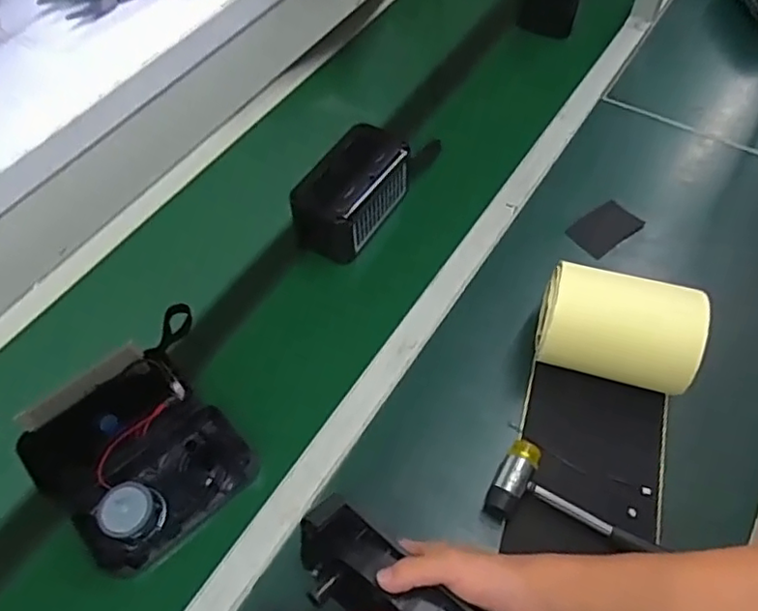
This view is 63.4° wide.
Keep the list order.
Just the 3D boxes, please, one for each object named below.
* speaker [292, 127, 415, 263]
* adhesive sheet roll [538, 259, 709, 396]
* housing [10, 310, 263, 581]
[{"bbox_3d":[-0.033,-0.149,0.834,0.100,0.086,0.201,25,61,17],"label":"speaker"},{"bbox_3d":[0.267,0.027,0.695,0.166,0.096,0.110,15,58,11],"label":"adhesive sheet roll"},{"bbox_3d":[-0.255,0.137,0.674,0.229,0.070,0.222,-38,63,-21],"label":"housing"}]

